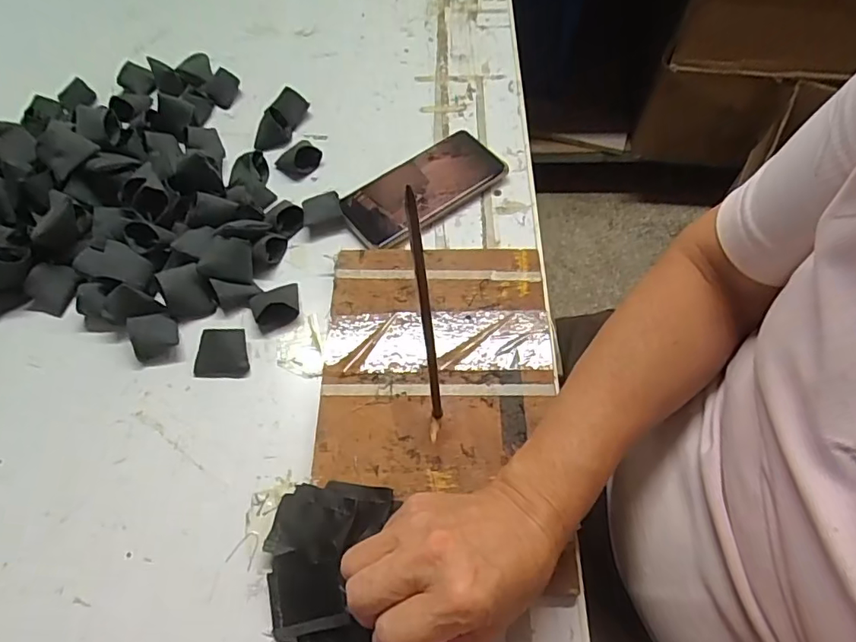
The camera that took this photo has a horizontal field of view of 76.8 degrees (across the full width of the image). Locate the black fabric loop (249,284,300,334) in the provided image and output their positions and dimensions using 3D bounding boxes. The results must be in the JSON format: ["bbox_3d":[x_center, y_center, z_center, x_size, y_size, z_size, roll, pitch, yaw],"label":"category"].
[{"bbox_3d":[-0.127,-0.015,0.452,0.040,0.018,0.037,-23,61,-10],"label":"black fabric loop"}]

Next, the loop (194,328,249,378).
[{"bbox_3d":[-0.166,0.026,0.430,0.041,0.023,0.031,-6,59,-1],"label":"loop"}]

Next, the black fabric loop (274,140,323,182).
[{"bbox_3d":[-0.132,-0.166,0.545,0.039,0.018,0.040,36,67,21],"label":"black fabric loop"}]

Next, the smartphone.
[{"bbox_3d":[-0.006,-0.130,0.518,0.158,0.011,0.076,-35,64,-17],"label":"smartphone"}]

